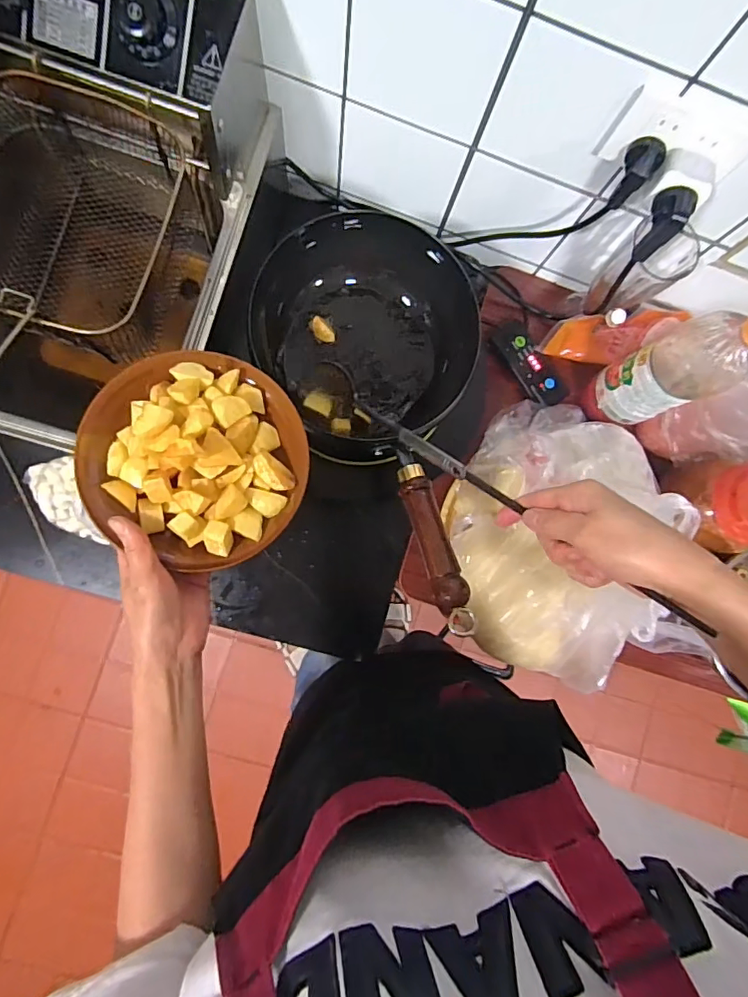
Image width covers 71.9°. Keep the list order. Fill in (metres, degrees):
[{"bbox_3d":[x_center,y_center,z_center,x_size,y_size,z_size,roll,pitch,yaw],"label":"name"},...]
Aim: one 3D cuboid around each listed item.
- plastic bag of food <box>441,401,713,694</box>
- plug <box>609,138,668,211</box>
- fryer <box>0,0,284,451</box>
[{"bbox_3d":[0.232,0.046,0.628,0.243,0.122,0.341,-9,87,-7],"label":"plastic bag of food"},{"bbox_3d":[0.258,-0.320,0.511,0.031,0.069,0.028,13,60,-6],"label":"plug"},{"bbox_3d":[-0.288,-0.268,0.534,0.262,0.257,0.428,17,84,-5],"label":"fryer"}]

